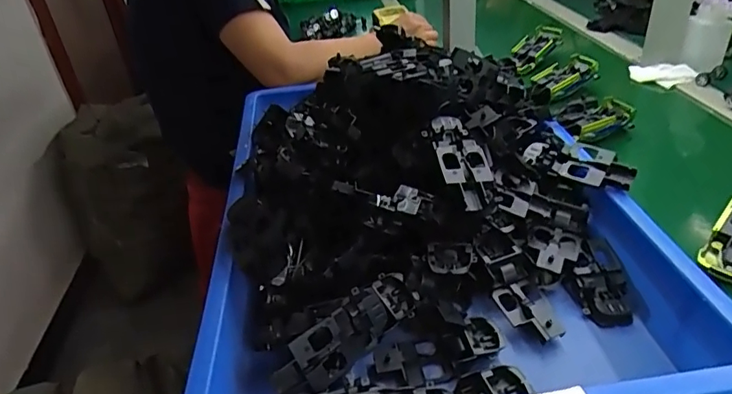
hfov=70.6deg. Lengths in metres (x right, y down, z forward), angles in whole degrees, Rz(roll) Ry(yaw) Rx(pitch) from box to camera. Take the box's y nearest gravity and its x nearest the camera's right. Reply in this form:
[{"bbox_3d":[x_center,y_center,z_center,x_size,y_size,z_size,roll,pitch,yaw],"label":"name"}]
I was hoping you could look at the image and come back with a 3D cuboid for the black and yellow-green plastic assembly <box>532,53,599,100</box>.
[{"bbox_3d":[0.318,-0.193,0.832,0.097,0.028,0.070,-30,43,-8],"label":"black and yellow-green plastic assembly"}]

